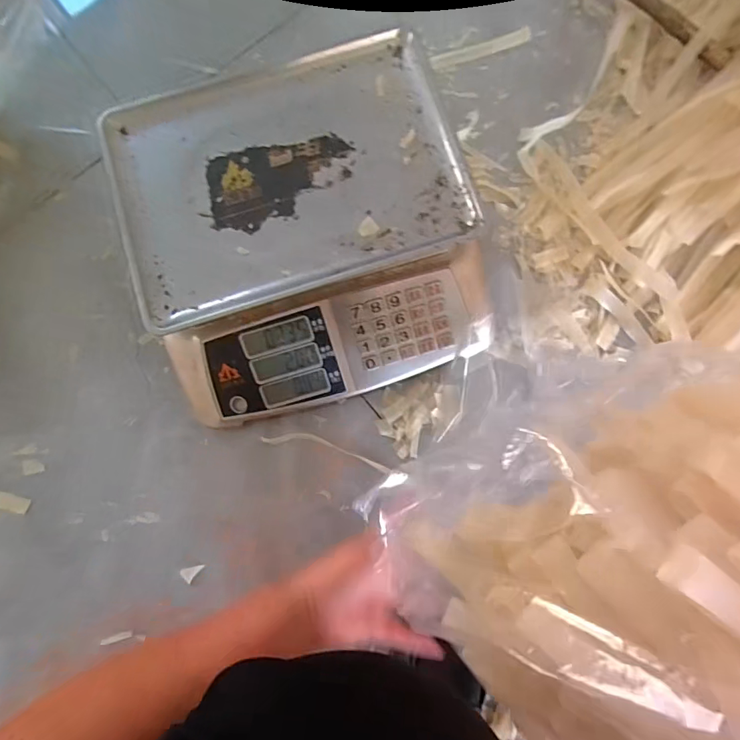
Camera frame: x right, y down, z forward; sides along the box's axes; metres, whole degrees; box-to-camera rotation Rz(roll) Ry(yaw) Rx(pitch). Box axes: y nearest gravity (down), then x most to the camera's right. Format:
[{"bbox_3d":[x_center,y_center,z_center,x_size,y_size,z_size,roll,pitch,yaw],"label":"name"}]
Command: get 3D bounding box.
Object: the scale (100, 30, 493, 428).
[{"bbox_3d":[-0.068,-0.143,0.501,0.329,0.115,0.340,-16,81,0],"label":"scale"}]

